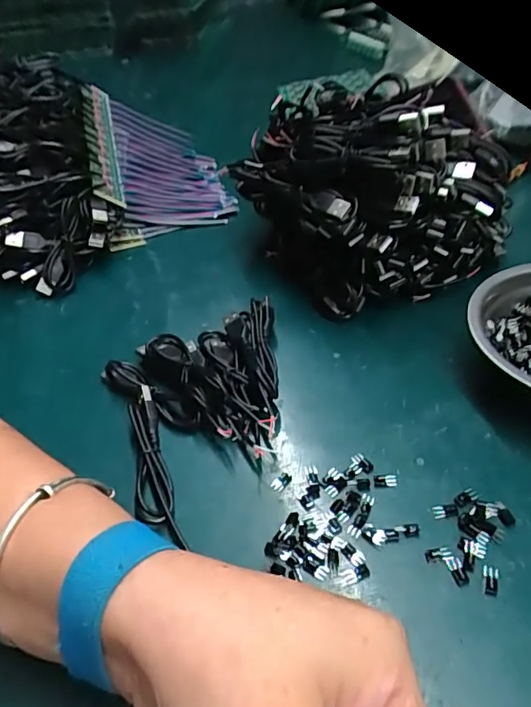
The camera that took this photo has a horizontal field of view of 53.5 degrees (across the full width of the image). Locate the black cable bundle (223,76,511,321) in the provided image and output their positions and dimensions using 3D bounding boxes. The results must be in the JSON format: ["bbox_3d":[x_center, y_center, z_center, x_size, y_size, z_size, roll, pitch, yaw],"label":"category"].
[{"bbox_3d":[0.085,-0.131,0.420,0.169,0.120,0.160,-23,43,-21],"label":"black cable bundle"}]

